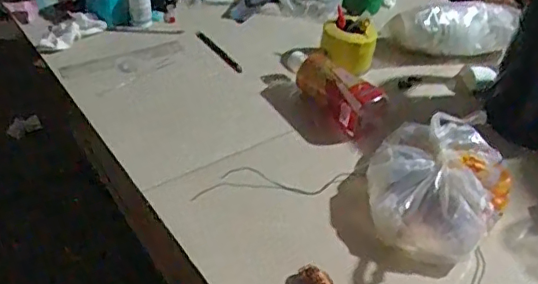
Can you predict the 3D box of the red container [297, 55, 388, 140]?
[{"bbox_3d":[0.102,-0.069,0.830,0.067,0.070,0.159,-24,47,-28],"label":"red container"}]

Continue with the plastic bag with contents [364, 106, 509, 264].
[{"bbox_3d":[0.206,0.045,0.681,0.163,0.091,0.201,21,43,20],"label":"plastic bag with contents"}]

